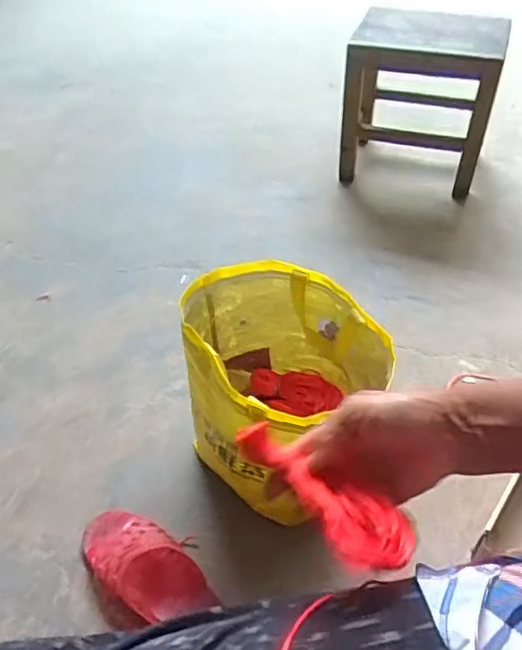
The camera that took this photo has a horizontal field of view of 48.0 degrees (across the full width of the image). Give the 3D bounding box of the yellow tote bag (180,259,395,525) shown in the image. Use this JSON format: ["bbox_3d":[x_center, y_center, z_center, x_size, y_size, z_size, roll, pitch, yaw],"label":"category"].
[{"bbox_3d":[0.022,0.091,0.781,0.223,0.256,0.259,-26,54,-16],"label":"yellow tote bag"}]

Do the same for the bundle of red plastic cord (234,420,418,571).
[{"bbox_3d":[0.044,0.125,0.435,0.146,0.022,0.057,33,60,21],"label":"bundle of red plastic cord"}]

